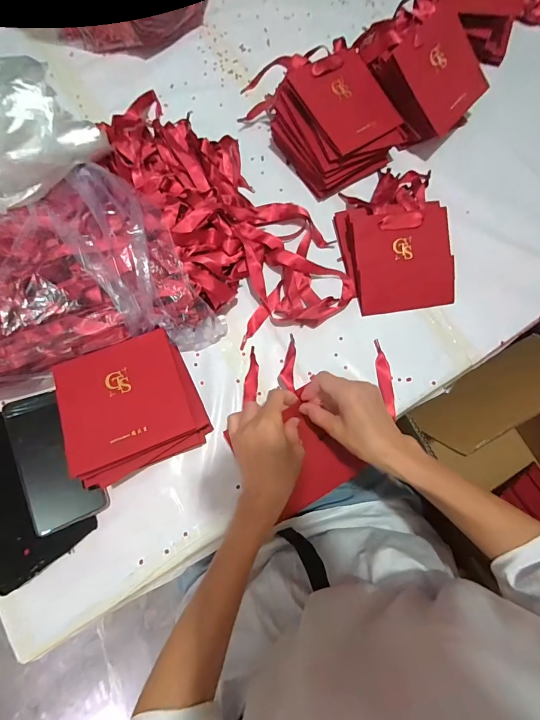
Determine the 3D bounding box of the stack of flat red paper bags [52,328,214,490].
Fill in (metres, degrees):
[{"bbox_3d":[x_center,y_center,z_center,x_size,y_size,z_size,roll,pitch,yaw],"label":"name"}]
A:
[{"bbox_3d":[-0.170,0.057,0.441,0.144,0.087,0.154,-24,76,-8],"label":"stack of flat red paper bags"}]

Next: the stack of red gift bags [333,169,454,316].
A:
[{"bbox_3d":[0.187,-0.193,0.530,0.151,0.057,0.234,-7,76,-2],"label":"stack of red gift bags"}]

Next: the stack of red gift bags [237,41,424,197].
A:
[{"bbox_3d":[0.097,-0.399,0.562,0.176,0.104,0.204,-36,78,-9],"label":"stack of red gift bags"}]

